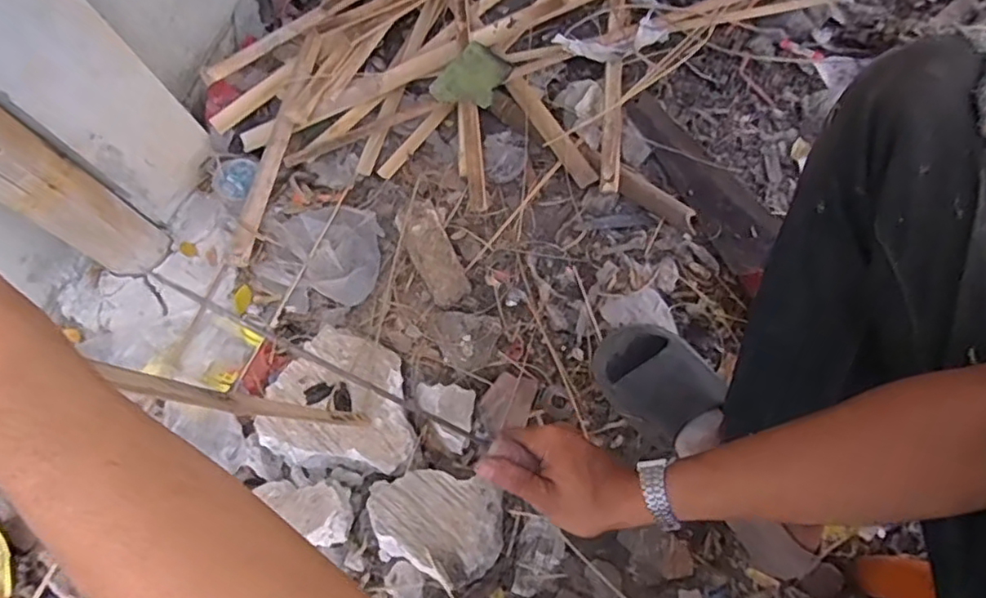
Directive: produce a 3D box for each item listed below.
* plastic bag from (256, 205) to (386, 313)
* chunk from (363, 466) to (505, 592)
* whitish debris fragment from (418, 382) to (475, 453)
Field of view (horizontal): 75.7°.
[{"bbox_3d":[-0.264,-0.068,0.976,0.196,0.043,0.167,2,68,10],"label":"plastic bag"},{"bbox_3d":[-0.070,0.266,0.765,0.166,0.059,0.116,14,70,14],"label":"chunk"},{"bbox_3d":[-0.069,0.152,0.839,0.086,0.039,0.080,10,69,13],"label":"whitish debris fragment"}]

